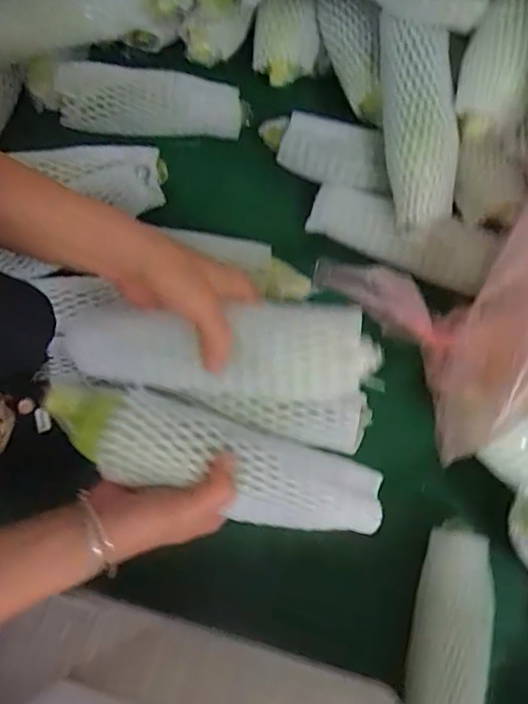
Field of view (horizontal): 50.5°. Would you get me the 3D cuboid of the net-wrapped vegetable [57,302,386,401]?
[{"bbox_3d":[-0.036,-0.001,0.399,0.219,0.055,0.059,1,73,14],"label":"net-wrapped vegetable"}]

